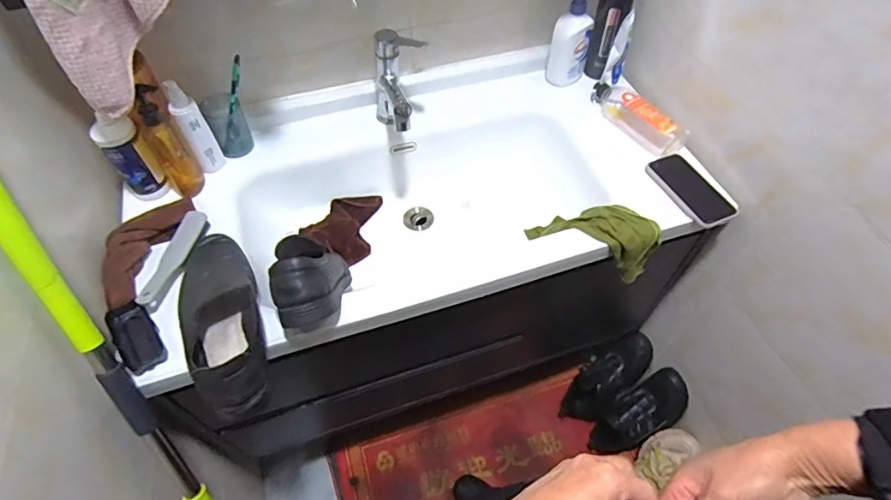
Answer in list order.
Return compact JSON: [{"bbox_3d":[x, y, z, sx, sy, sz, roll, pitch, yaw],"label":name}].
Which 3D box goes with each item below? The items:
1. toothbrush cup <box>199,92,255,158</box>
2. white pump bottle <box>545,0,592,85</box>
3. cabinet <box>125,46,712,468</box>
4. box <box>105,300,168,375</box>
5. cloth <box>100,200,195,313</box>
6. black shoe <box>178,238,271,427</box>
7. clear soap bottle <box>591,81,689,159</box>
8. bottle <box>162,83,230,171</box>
[{"bbox_3d":[-0.389,-0.226,0.885,0.060,0.104,0.059,-1,55,1],"label":"toothbrush cup"},{"bbox_3d":[0.255,-0.430,1.003,0.079,0.196,0.062,10,56,8],"label":"white pump bottle"},{"bbox_3d":[-0.029,0.010,1.082,1.020,0.567,0.549,-20,57,-12],"label":"cabinet"},{"bbox_3d":[-0.432,0.121,0.686,0.050,0.031,0.112,-34,61,-20],"label":"box"},{"bbox_3d":[-0.480,-0.013,0.763,0.074,0.033,0.207,7,56,7],"label":"cloth"},{"bbox_3d":[-0.312,0.080,0.668,0.105,0.083,0.275,-24,58,-14],"label":"black shoe"},{"bbox_3d":[0.374,-0.269,0.973,0.067,0.064,0.217,-28,59,-17],"label":"clear soap bottle"},{"bbox_3d":[-0.418,-0.201,0.821,0.042,0.163,0.035,-28,59,-17],"label":"bottle"}]

